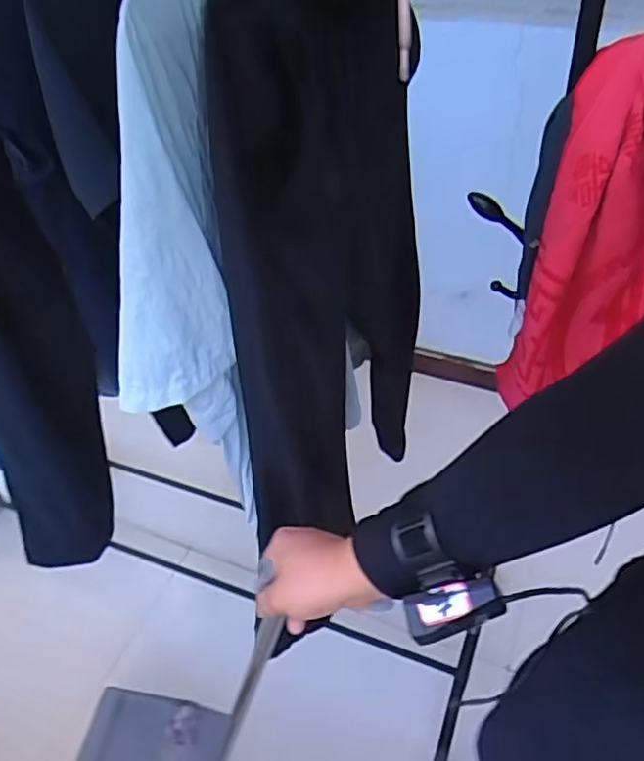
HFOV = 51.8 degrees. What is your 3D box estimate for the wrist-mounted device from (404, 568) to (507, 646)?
[{"bbox_3d":[0.093,0.160,0.467,0.066,0.024,0.028,-25,44,12],"label":"wrist-mounted device"}]

